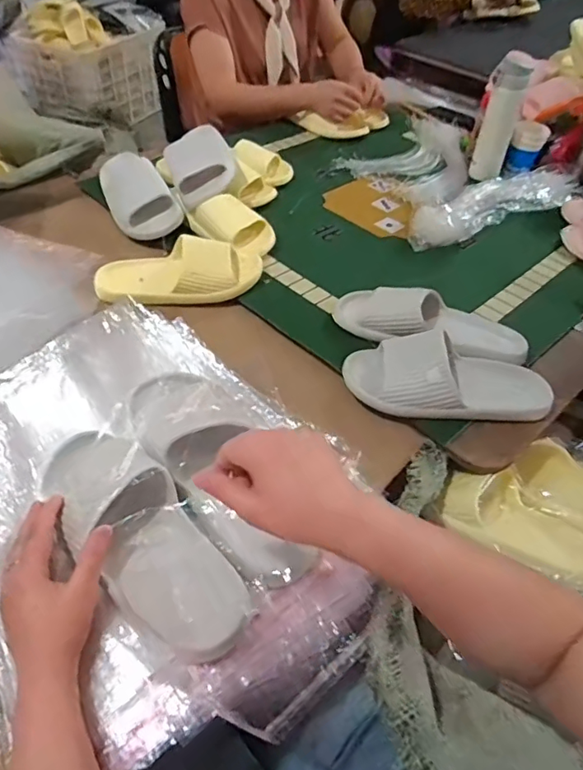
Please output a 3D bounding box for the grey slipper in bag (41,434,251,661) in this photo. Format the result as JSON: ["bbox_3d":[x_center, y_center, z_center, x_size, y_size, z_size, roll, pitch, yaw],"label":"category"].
[{"bbox_3d":[-0.149,0.127,0.506,0.097,0.051,0.278,-31,54,-28],"label":"grey slipper in bag"}]

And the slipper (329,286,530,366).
[{"bbox_3d":[0.198,-0.087,0.773,0.271,0.065,0.119,14,48,9],"label":"slipper"}]

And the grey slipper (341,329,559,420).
[{"bbox_3d":[0.206,-0.005,0.690,0.268,0.073,0.103,7,47,3],"label":"grey slipper"}]

